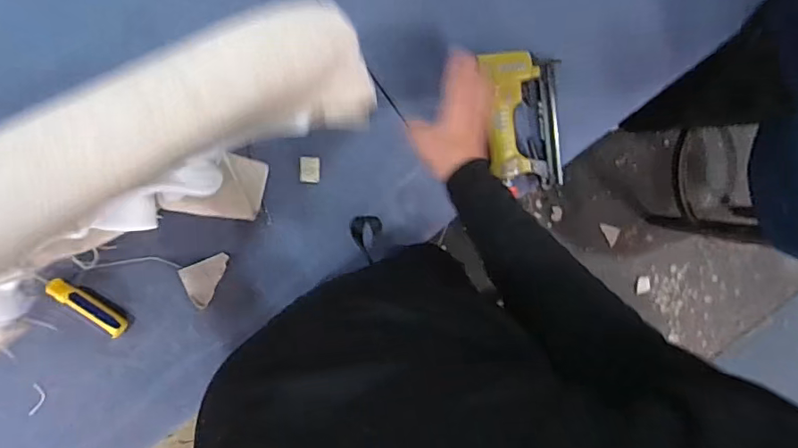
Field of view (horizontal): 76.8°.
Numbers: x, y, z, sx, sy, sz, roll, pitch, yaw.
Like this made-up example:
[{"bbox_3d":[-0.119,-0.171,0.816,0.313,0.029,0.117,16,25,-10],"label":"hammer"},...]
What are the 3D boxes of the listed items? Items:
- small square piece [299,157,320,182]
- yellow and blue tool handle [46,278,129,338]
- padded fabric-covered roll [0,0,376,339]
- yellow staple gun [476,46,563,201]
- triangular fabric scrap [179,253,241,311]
[{"bbox_3d":[-0.127,-0.077,0.717,0.029,0.004,0.036,-2,96,-7],"label":"small square piece"},{"bbox_3d":[-0.424,0.111,0.691,0.112,0.026,0.030,38,90,-9],"label":"yellow and blue tool handle"},{"bbox_3d":[-0.189,-0.024,0.309,0.429,0.084,0.097,-43,101,-35],"label":"padded fabric-covered roll"},{"bbox_3d":[0.178,-0.144,0.717,0.113,0.043,0.198,-8,97,-6],"label":"yellow staple gun"},{"bbox_3d":[-0.263,0.081,0.720,0.083,0.004,0.061,-20,98,-5],"label":"triangular fabric scrap"}]

